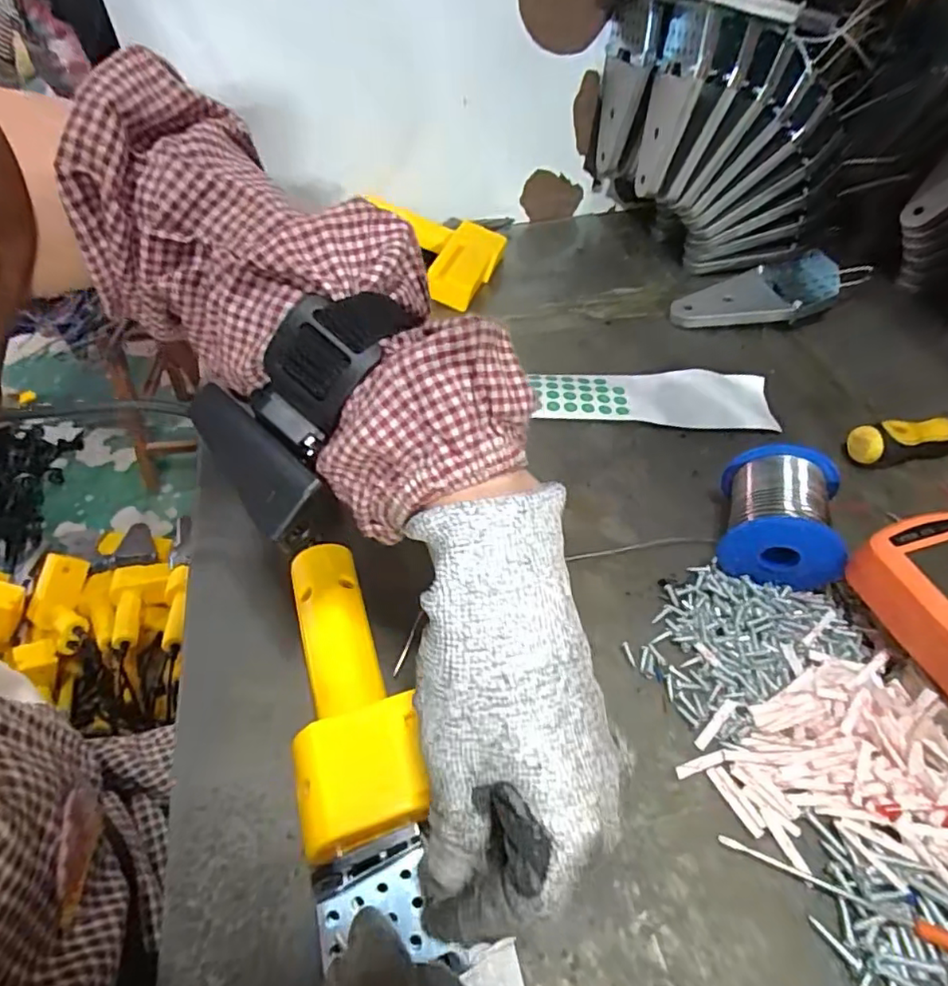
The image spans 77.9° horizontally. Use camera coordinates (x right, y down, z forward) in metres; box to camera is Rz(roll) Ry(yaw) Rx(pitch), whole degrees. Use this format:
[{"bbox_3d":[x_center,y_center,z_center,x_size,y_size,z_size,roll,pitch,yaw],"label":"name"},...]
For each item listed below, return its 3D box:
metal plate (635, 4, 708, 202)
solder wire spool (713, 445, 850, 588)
[{"bbox_3d":[0.162,-0.321,0.492,0.013,0.133,0.058,-13,38,-17],"label":"metal plate"},{"bbox_3d":[0.179,0.011,0.344,0.069,0.053,0.069,0,50,0],"label":"solder wire spool"}]

